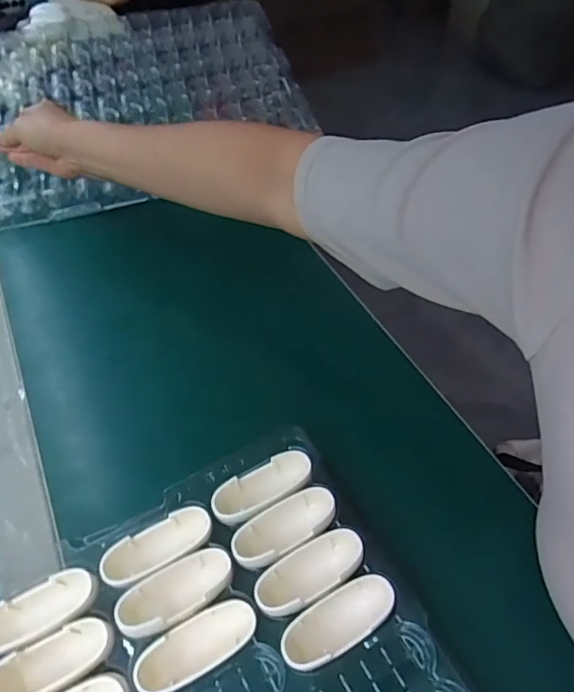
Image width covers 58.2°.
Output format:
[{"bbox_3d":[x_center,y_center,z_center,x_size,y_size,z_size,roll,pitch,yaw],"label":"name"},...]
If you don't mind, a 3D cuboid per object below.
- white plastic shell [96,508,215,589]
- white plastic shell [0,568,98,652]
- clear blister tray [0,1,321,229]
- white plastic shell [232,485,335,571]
[{"bbox_3d":[-0.080,0.127,0.326,0.068,0.024,0.028,-25,56,-17],"label":"white plastic shell"},{"bbox_3d":[-0.146,0.157,0.304,0.069,0.019,0.029,-21,55,-14],"label":"white plastic shell"},{"bbox_3d":[-0.279,-0.330,0.684,0.577,0.045,0.436,-8,53,-5],"label":"clear blister tray"},{"bbox_3d":[-0.002,0.117,0.331,0.069,0.024,0.030,-23,55,-16],"label":"white plastic shell"}]

